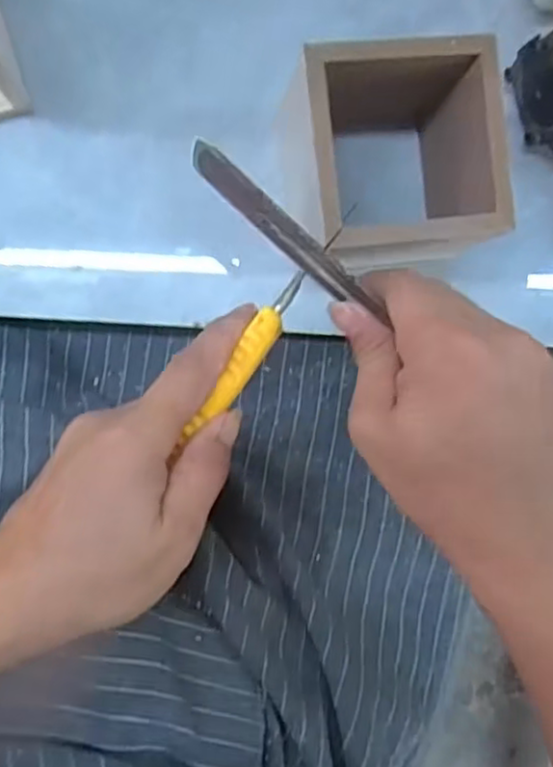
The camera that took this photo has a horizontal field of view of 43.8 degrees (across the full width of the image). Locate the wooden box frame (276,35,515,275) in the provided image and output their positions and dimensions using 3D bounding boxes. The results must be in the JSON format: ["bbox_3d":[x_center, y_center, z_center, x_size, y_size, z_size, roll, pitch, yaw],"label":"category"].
[{"bbox_3d":[0.054,-0.111,0.343,0.087,0.088,0.084,-6,93,-7],"label":"wooden box frame"}]

